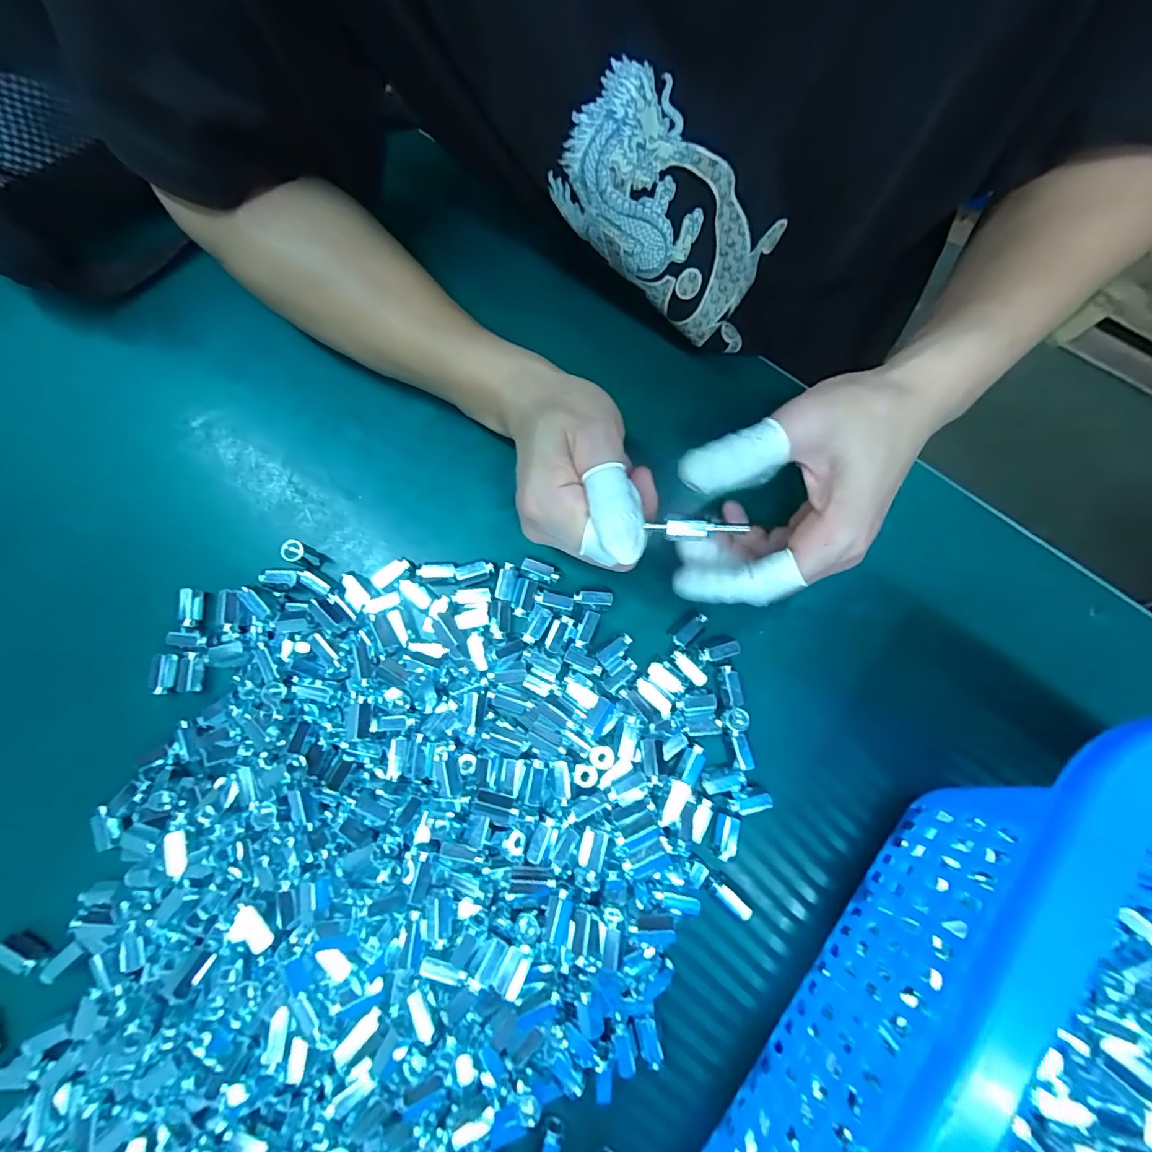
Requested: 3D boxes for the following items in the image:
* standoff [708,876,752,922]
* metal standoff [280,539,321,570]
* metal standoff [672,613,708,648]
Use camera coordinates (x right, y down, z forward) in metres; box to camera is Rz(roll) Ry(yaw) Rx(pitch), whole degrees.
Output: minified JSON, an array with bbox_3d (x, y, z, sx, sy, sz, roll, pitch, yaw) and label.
[{"bbox_3d":[0.076,0.160,0.244,0.024,0.007,0.007,40,81,8],"label":"standoff"},{"bbox_3d":[-0.154,-0.012,0.275,0.010,0.024,0.011,23,79,5],"label":"metal standoff"},{"bbox_3d":[0.063,0.030,0.272,0.022,0.007,0.008,-43,81,-8],"label":"metal standoff"}]

